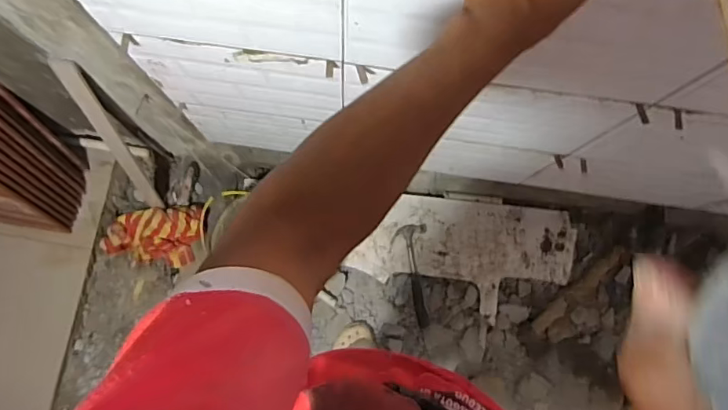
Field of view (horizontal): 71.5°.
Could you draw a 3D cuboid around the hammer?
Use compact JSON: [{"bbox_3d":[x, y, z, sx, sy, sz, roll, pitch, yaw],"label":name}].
[{"bbox_3d":[0.136,0.193,1.359,0.093,0.024,0.277,-9,93,-3],"label":"hammer"}]

